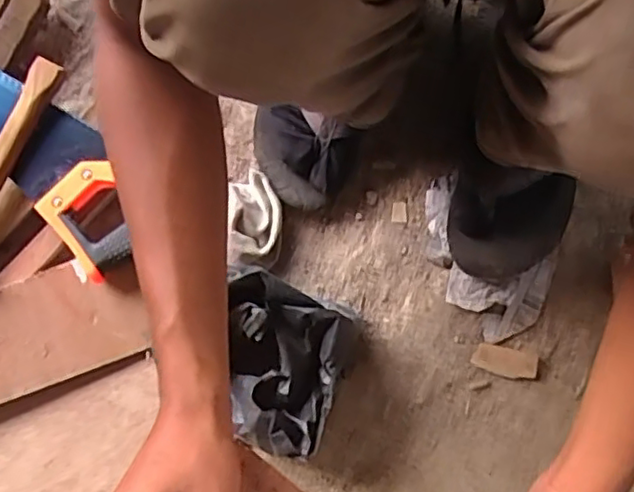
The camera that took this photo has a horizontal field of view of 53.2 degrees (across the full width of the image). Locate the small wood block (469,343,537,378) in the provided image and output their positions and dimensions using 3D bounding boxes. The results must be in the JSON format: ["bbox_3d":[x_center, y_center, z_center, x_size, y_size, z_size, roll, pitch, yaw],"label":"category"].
[{"bbox_3d":[0.184,0.113,0.620,0.061,0.006,0.027,15,83,4],"label":"small wood block"}]

